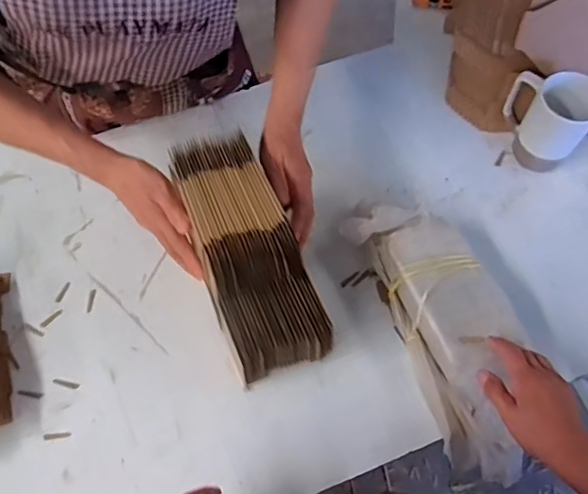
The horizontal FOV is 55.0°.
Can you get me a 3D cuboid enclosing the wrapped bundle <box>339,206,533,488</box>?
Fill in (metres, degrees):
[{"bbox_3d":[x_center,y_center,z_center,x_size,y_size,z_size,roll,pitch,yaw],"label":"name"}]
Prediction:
[{"bbox_3d":[0.199,0.096,0.716,0.141,0.084,0.370,-14,68,-5],"label":"wrapped bundle"}]

